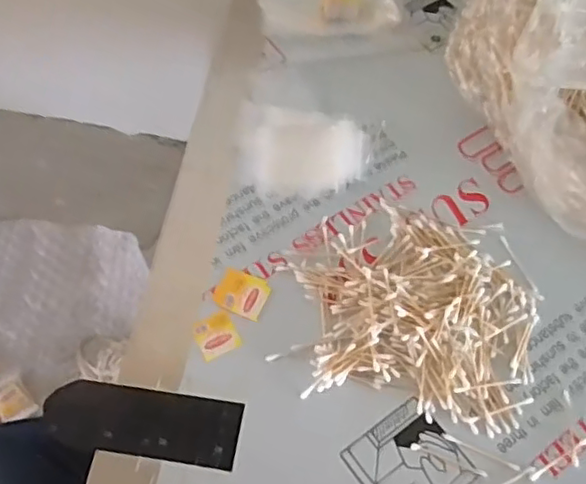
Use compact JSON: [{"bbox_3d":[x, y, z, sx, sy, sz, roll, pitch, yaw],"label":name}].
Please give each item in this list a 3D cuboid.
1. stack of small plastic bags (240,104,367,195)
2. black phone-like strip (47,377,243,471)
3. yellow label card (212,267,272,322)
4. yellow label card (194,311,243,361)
[{"bbox_3d":[0.010,-0.105,0.719,0.146,0.016,0.114,12,60,3],"label":"stack of small plastic bags"},{"bbox_3d":[-0.138,0.165,0.566,0.177,0.004,0.060,8,60,1],"label":"black phone-like strip"},{"bbox_3d":[-0.053,0.052,0.638,0.053,0.004,0.047,20,61,8],"label":"yellow label card"},{"bbox_3d":[-0.076,0.093,0.617,0.038,0.004,0.043,-21,64,-15],"label":"yellow label card"}]

